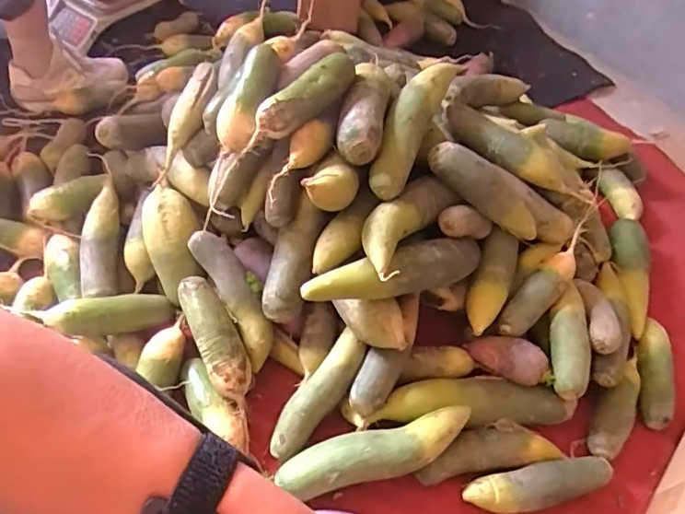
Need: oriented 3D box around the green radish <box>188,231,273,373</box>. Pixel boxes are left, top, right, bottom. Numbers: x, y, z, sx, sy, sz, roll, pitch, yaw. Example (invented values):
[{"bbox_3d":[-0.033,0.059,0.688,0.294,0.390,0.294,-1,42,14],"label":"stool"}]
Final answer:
[{"bbox_3d":[-0.157,0.059,0.797,0.055,0.050,0.211,-28,93,-24],"label":"green radish"}]

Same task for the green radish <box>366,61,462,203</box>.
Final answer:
[{"bbox_3d":[0.099,-0.200,0.788,0.064,0.060,0.271,22,54,11],"label":"green radish"}]

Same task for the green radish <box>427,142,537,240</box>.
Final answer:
[{"bbox_3d":[0.217,-0.097,0.791,0.205,0.054,0.060,39,54,-10],"label":"green radish"}]

